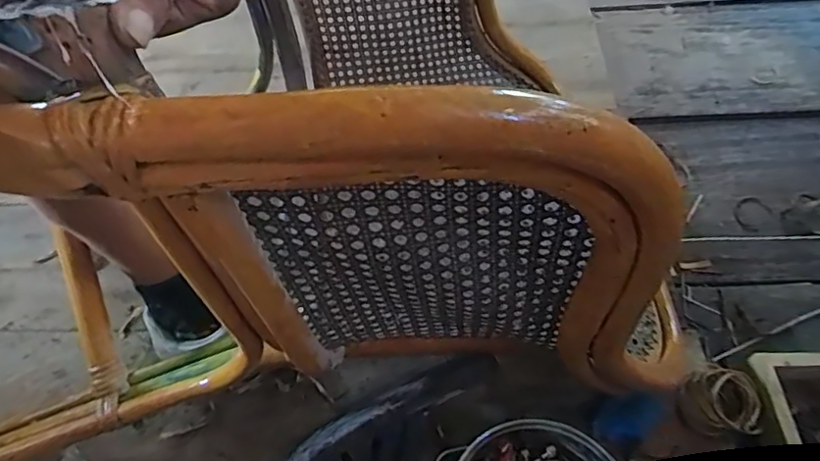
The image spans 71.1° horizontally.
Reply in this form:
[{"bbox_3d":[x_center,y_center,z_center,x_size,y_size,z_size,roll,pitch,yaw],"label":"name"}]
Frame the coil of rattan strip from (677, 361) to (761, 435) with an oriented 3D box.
[{"bbox_3d":[0.338,0.183,0.631,0.076,0.039,0.081,-3,49,4],"label":"coil of rattan strip"}]

